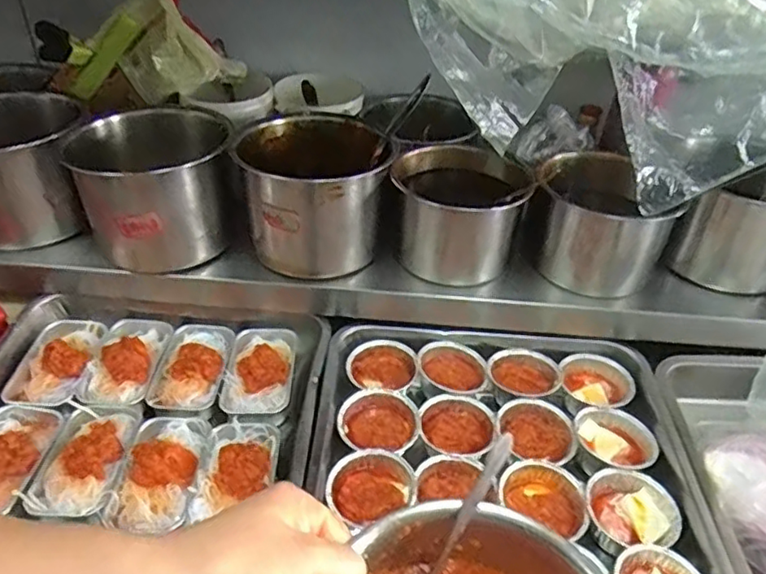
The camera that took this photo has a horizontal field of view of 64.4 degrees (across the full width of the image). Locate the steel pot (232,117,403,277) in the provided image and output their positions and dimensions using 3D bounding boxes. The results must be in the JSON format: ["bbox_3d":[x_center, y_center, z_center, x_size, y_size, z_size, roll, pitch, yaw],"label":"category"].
[{"bbox_3d":[-0.074,-0.101,0.692,0.152,0.132,0.153,2,38,-2],"label":"steel pot"}]

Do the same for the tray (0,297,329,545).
[{"bbox_3d":[-0.244,0.185,0.521,0.350,0.044,0.481,3,38,0],"label":"tray"}]

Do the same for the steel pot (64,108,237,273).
[{"bbox_3d":[-0.262,-0.114,0.699,0.165,0.132,0.168,-15,42,-22],"label":"steel pot"}]

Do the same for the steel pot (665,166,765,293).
[{"bbox_3d":[0.421,-0.073,0.689,0.120,0.130,0.125,2,38,-2],"label":"steel pot"}]

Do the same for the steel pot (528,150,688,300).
[{"bbox_3d":[0.240,-0.073,0.700,0.119,0.126,0.128,2,38,-2],"label":"steel pot"}]

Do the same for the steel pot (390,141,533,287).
[{"bbox_3d":[0.084,-0.081,0.696,0.146,0.117,0.125,12,39,11],"label":"steel pot"}]

